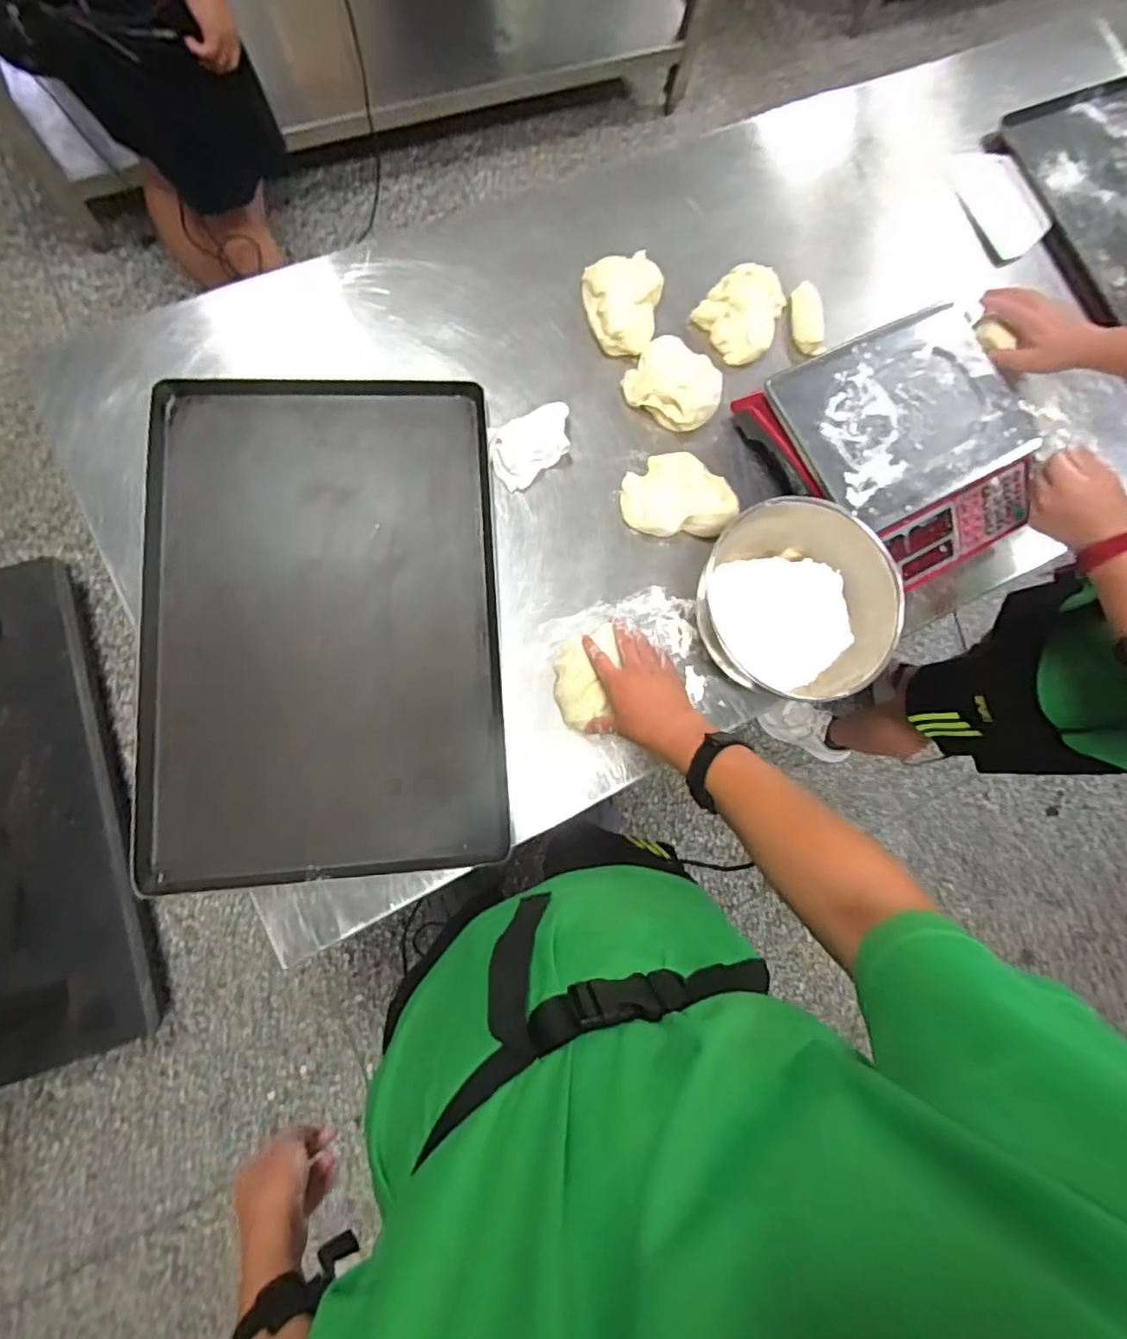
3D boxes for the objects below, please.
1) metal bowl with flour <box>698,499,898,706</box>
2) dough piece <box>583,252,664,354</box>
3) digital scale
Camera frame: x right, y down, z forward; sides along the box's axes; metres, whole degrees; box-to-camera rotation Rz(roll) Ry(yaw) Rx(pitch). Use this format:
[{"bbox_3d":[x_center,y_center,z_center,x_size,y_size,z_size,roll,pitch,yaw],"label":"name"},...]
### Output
[{"bbox_3d":[0.278,-0.079,0.719,0.214,0.118,0.208,1,83,-7],"label":"metal bowl with flour"},{"bbox_3d":[0.079,-0.491,0.802,0.103,0.035,0.130,5,83,-6],"label":"dough piece"},{"bbox_3d":[0.435,-0.275,0.777,0.302,0.109,0.313,-28,87,-9],"label":"digital scale"}]

